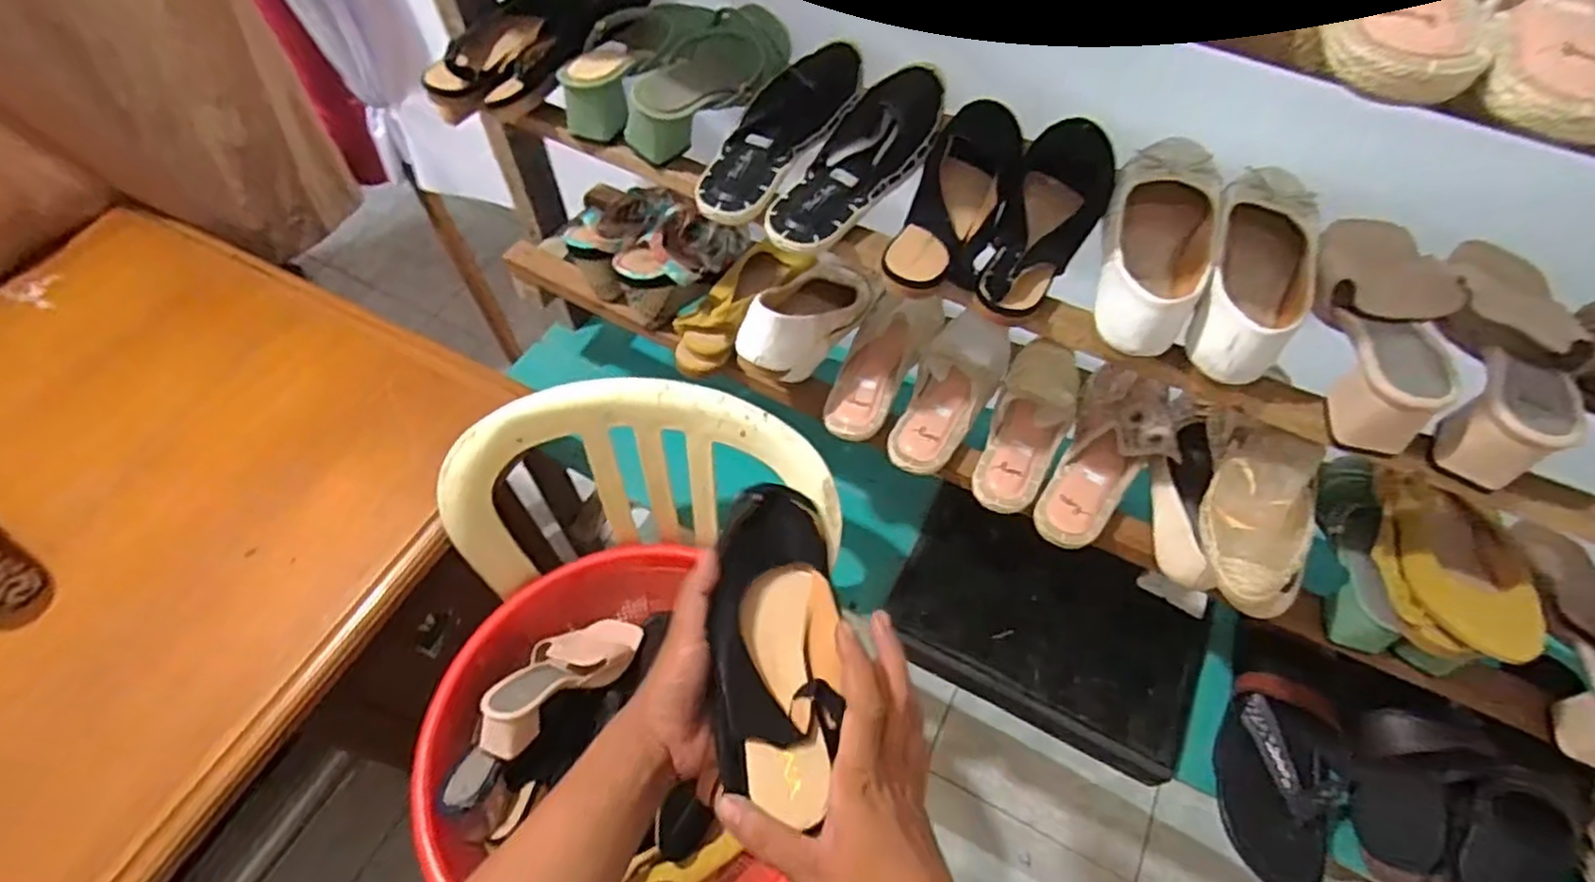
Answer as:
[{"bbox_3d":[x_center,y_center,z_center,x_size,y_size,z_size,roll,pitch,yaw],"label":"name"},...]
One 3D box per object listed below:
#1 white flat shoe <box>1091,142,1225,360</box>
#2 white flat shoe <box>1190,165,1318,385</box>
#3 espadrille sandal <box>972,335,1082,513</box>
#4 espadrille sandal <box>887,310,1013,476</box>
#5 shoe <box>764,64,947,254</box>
[{"bbox_3d":[0.297,-0.162,0.600,0.085,0.061,0.233,18,58,11],"label":"white flat shoe"},{"bbox_3d":[0.370,-0.138,0.576,0.083,0.050,0.229,21,59,13],"label":"white flat shoe"},{"bbox_3d":[0.253,-0.030,0.773,0.081,0.049,0.230,20,59,12],"label":"espadrille sandal"},{"bbox_3d":[0.170,-0.058,0.791,0.087,0.049,0.210,22,59,13],"label":"espadrille sandal"},{"bbox_3d":[0.057,-0.254,0.639,0.083,0.060,0.227,28,61,16],"label":"shoe"}]

